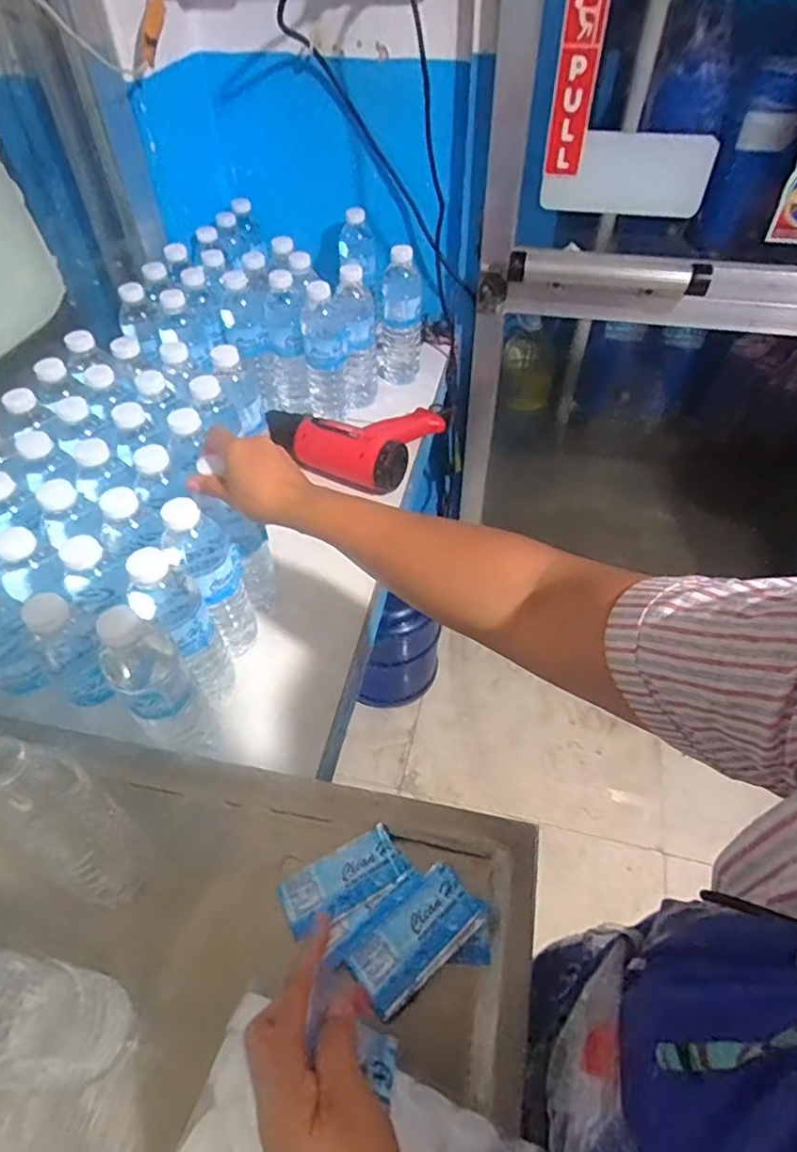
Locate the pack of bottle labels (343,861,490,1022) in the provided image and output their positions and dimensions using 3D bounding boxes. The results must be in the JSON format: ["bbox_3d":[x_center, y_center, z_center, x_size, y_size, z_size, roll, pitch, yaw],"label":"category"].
[{"bbox_3d":[0.015,0.272,0.456,0.102,0.008,0.053,-34,58,-25],"label":"pack of bottle labels"}]

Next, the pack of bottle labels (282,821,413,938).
[{"bbox_3d":[-0.045,0.247,0.493,0.101,0.007,0.045,-24,54,-13],"label":"pack of bottle labels"}]

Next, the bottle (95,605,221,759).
[{"bbox_3d":[-0.208,0.105,0.536,0.056,0.211,0.051,-32,57,-23],"label":"bottle"}]

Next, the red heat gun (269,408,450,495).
[{"bbox_3d":[-0.061,-0.217,0.881,0.204,0.073,0.173,20,53,17],"label":"red heat gun"}]

